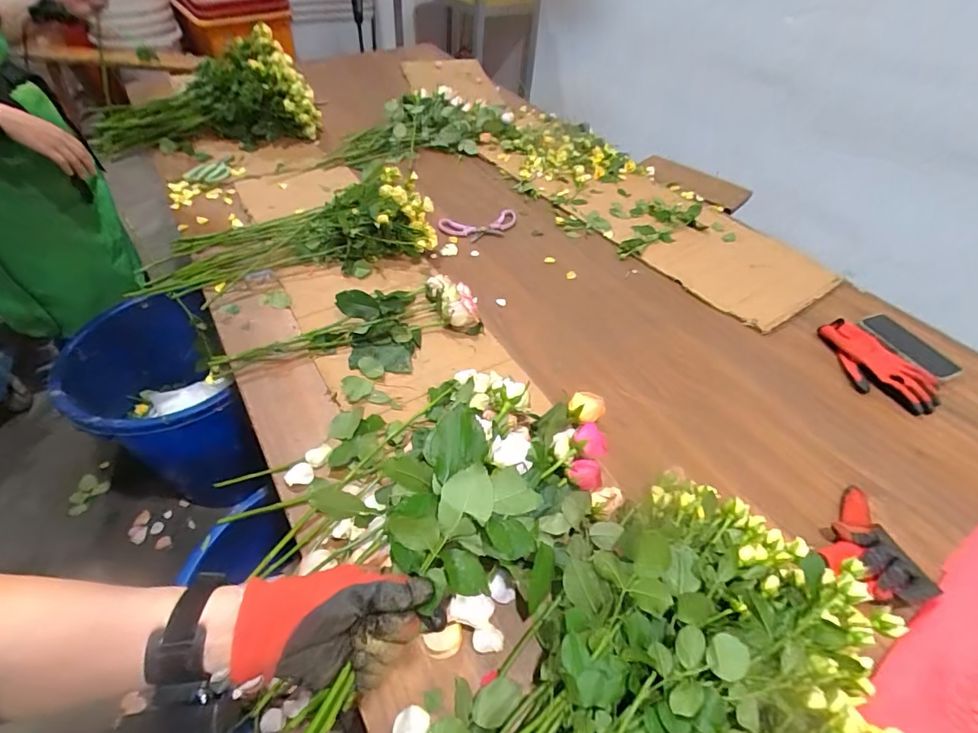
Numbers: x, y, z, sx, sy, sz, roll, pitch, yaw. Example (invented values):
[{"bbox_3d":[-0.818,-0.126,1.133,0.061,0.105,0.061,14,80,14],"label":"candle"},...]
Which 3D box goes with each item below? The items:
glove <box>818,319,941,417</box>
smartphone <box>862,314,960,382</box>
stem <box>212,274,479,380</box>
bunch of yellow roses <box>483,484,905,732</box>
[{"bbox_3d":[0.681,-0.003,0.831,0.118,0.023,0.207,-24,53,-20],"label":"glove"},{"bbox_3d":[0.767,-0.039,0.862,0.077,0.006,0.163,-20,52,-17],"label":"smartphone"},{"bbox_3d":[-0.251,-0.055,0.860,0.476,0.054,0.190,-20,52,-17],"label":"stem"},{"bbox_3d":[0.101,0.339,0.436,0.566,0.119,0.360,-13,50,-12],"label":"bunch of yellow roses"}]

